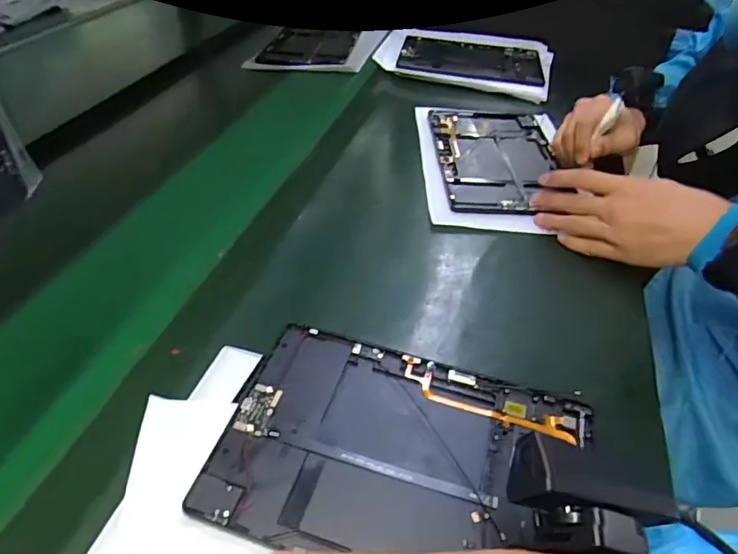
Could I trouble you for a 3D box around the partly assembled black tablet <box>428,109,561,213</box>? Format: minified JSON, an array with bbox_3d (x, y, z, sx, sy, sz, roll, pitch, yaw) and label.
[{"bbox_3d":[0.163,-0.157,0.638,0.151,0.010,0.237,0,43,-2],"label":"partly assembled black tablet"}]

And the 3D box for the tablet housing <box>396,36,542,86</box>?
[{"bbox_3d":[0.174,-0.373,0.852,0.231,0.007,0.159,11,43,8],"label":"tablet housing"}]

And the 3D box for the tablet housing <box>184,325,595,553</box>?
[{"bbox_3d":[0.022,0.112,0.328,0.224,0.008,0.149,12,44,11],"label":"tablet housing"}]

